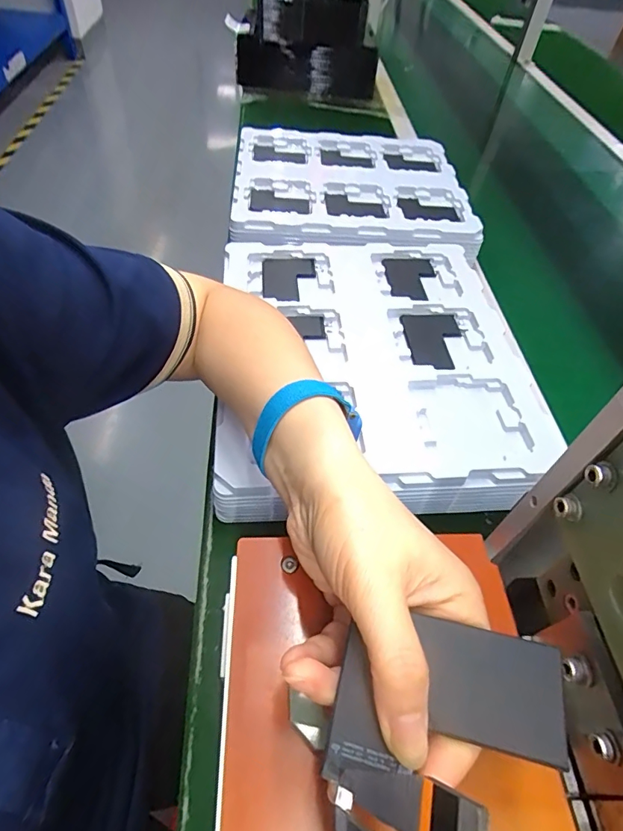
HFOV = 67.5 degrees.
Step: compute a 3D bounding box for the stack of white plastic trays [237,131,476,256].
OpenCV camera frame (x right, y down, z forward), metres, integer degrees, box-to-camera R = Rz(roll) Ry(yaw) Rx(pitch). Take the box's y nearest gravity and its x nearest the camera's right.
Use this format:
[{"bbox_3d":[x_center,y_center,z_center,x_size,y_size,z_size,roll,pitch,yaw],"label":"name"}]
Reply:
[{"bbox_3d":[0.056,-0.315,0.638,0.321,0.035,0.313,3,51,-2],"label":"stack of white plastic trays"}]

